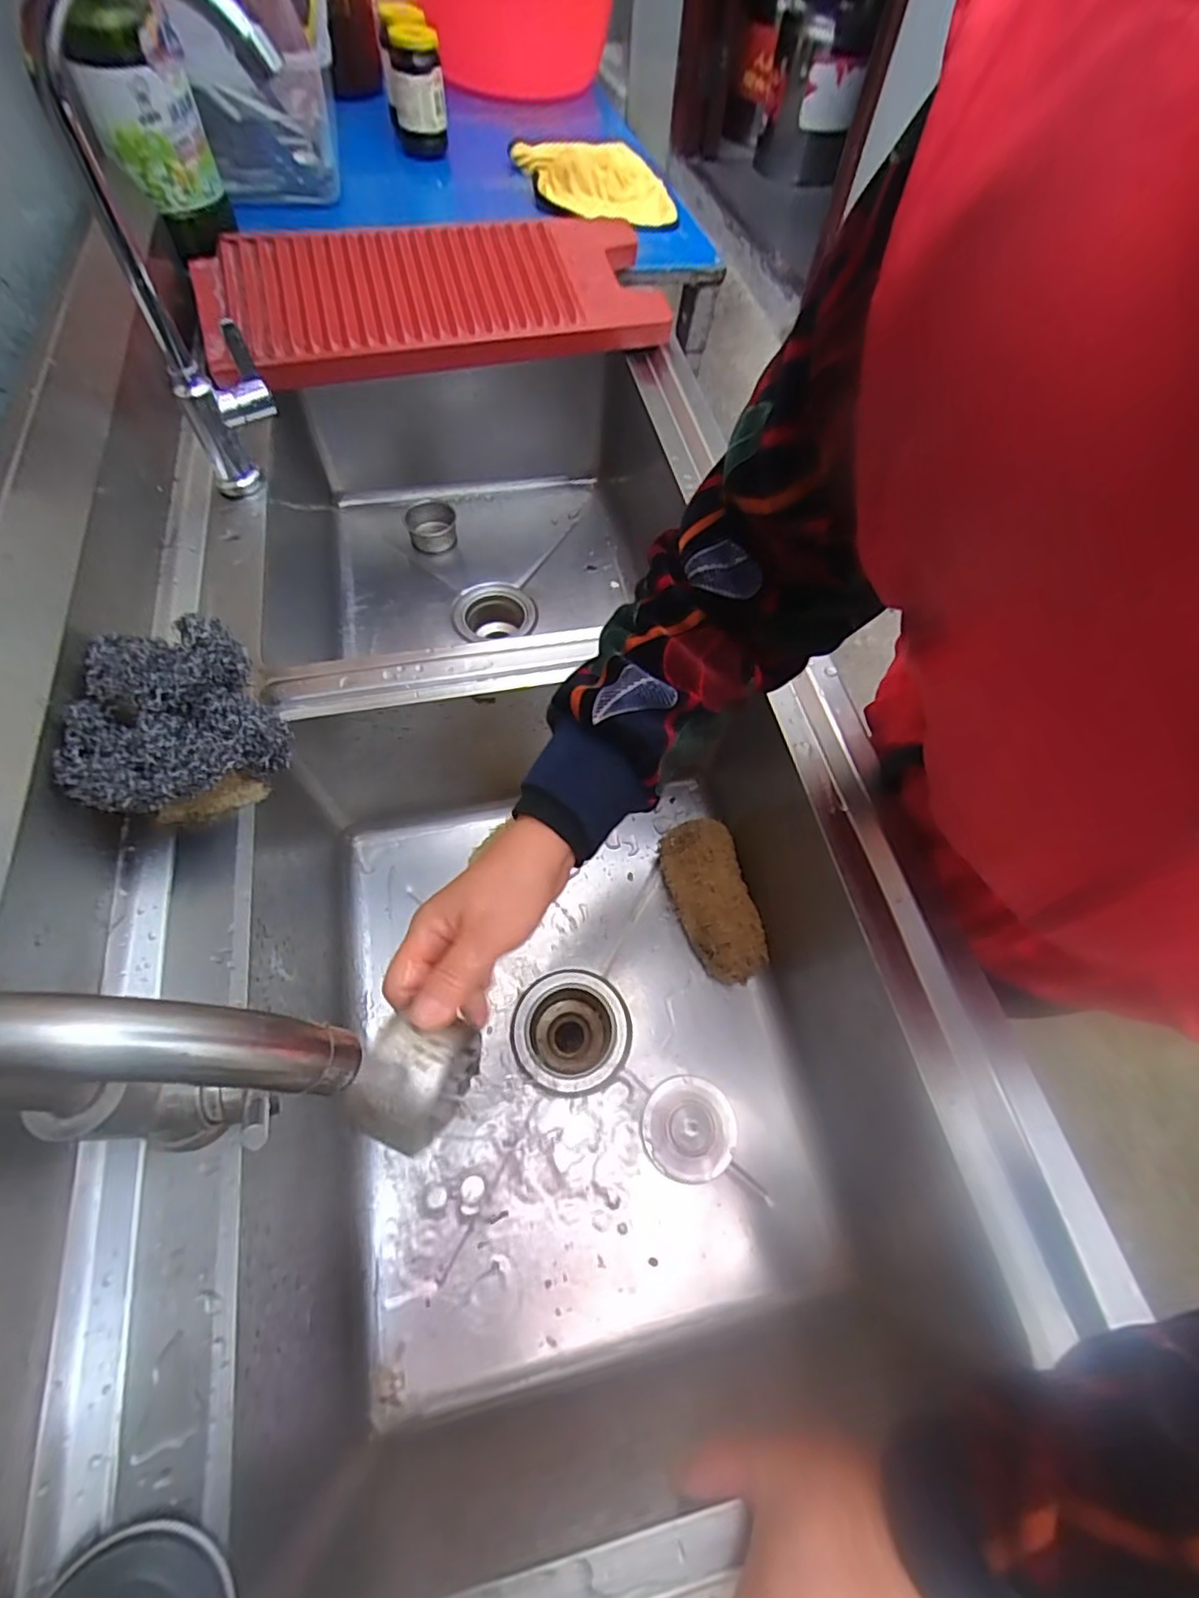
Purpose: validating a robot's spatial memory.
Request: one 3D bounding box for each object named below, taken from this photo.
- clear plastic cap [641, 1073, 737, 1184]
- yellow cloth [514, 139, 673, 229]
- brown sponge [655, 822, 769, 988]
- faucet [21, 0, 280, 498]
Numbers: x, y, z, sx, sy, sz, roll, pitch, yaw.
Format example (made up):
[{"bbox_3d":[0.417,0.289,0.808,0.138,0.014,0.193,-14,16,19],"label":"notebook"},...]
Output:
[{"bbox_3d":[0.080,0.295,0.563,0.083,0.016,0.083,1,61,-2],"label":"clear plastic cap"},{"bbox_3d":[-0.002,-0.915,0.921,0.186,0.034,0.244,-15,63,-11],"label":"yellow cloth"},{"bbox_3d":[0.112,0.106,0.639,0.074,0.065,0.154,-11,62,-9],"label":"brown sponge"},{"bbox_3d":[-0.291,-0.410,0.492,0.157,0.314,0.077,-10,62,-8],"label":"faucet"}]

